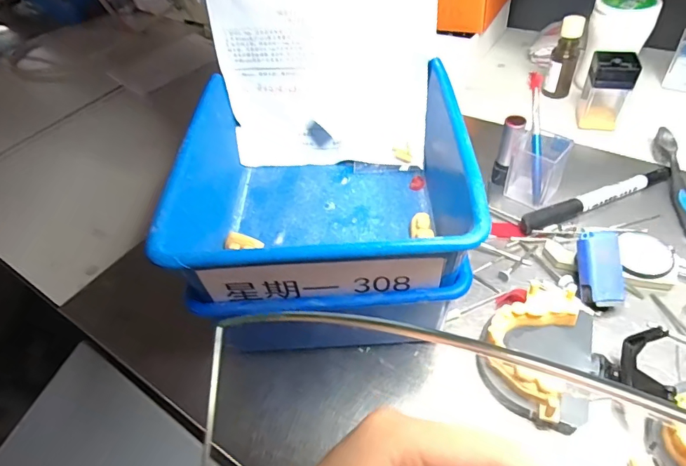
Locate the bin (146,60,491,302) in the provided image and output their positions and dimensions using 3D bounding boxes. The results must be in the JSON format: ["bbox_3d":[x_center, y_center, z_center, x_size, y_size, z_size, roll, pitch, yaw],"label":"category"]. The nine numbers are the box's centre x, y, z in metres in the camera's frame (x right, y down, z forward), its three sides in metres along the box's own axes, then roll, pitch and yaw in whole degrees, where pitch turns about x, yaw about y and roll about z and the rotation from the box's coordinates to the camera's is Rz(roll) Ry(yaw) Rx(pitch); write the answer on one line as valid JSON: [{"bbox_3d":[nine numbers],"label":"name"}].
[{"bbox_3d":[-0.009,-0.029,0.274,0.162,0.064,0.166,-3,45,4],"label":"bin"}]

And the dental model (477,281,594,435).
[{"bbox_3d":[0.112,0.067,0.257,0.059,0.025,0.074,11,50,17],"label":"dental model"}]

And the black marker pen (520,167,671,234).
[{"bbox_3d":[0.197,-0.026,0.345,0.136,0.012,0.014,-21,48,-12],"label":"black marker pen"}]

